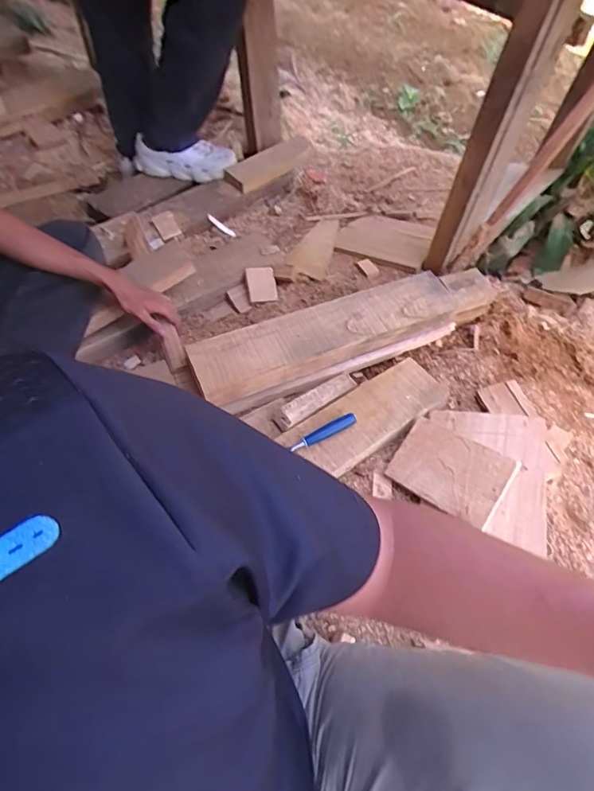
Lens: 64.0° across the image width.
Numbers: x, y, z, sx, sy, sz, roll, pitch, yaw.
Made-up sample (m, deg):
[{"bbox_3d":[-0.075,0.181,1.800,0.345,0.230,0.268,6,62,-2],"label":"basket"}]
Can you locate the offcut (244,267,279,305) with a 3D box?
[{"bbox_3d":[-0.088,-0.277,1.178,0.071,0.019,0.091,-13,84,-9],"label":"offcut"}]

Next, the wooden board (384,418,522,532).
[{"bbox_3d":[0.276,0.135,0.863,0.201,0.011,0.139,27,78,37],"label":"wooden board"}]

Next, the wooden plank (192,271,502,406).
[{"bbox_3d":[0.125,-0.152,1.022,0.702,0.066,0.130,-23,61,-15],"label":"wooden plank"}]

